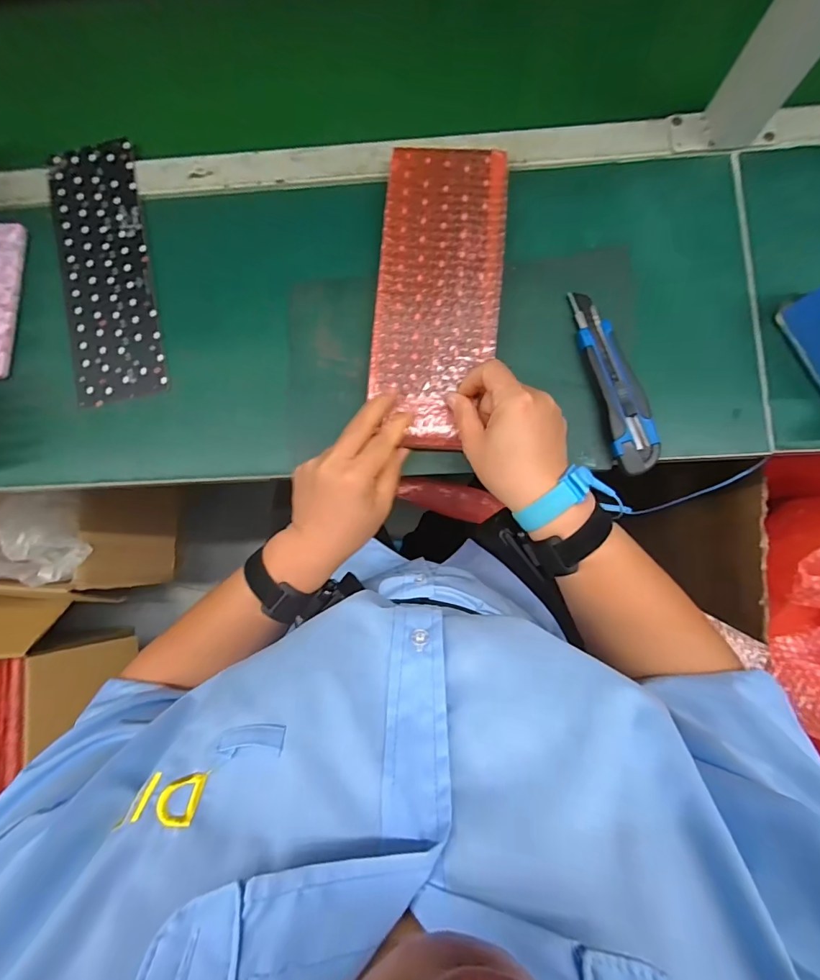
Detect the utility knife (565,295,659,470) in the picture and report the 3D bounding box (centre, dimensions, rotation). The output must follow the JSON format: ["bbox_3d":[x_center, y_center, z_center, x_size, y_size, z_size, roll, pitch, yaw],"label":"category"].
[{"bbox_3d":[0.186,-0.100,0.401,0.038,0.021,0.172,-13,83,1],"label":"utility knife"}]

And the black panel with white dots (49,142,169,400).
[{"bbox_3d":[-0.309,-0.226,0.452,0.087,0.009,0.274,-11,83,2],"label":"black panel with white dots"}]

